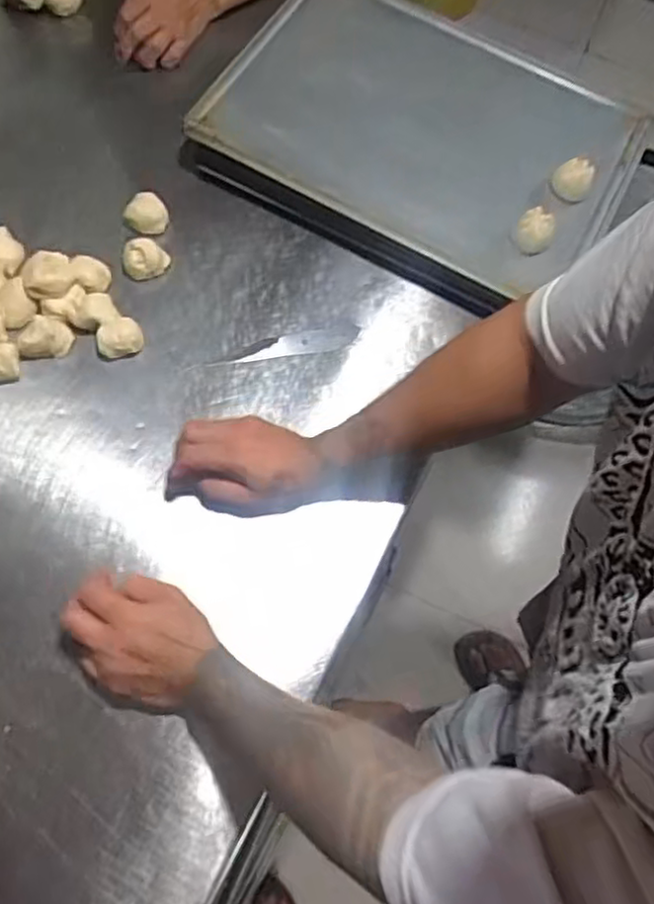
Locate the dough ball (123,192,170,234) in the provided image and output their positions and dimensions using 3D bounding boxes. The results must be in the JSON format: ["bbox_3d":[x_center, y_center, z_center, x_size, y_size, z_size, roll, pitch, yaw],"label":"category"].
[{"bbox_3d":[-0.205,-0.268,0.779,0.046,0.028,0.042,2,69,-5],"label":"dough ball"}]

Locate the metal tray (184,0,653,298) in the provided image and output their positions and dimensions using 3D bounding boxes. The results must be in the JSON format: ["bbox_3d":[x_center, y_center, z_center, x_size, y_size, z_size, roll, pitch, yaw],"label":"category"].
[{"bbox_3d":[0.116,-0.381,0.796,0.454,0.042,0.318,26,69,7],"label":"metal tray"}]

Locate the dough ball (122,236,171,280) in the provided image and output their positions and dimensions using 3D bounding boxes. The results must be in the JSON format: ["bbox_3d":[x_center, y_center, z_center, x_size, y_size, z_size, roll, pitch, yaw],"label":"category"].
[{"bbox_3d":[-0.200,-0.214,0.756,0.049,0.039,0.036,-16,72,-11],"label":"dough ball"}]

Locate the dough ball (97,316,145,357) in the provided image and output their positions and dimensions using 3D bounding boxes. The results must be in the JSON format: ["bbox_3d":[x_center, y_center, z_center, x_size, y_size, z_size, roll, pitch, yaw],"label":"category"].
[{"bbox_3d":[-0.215,-0.116,0.720,0.044,0.034,0.036,-33,76,-16],"label":"dough ball"}]

